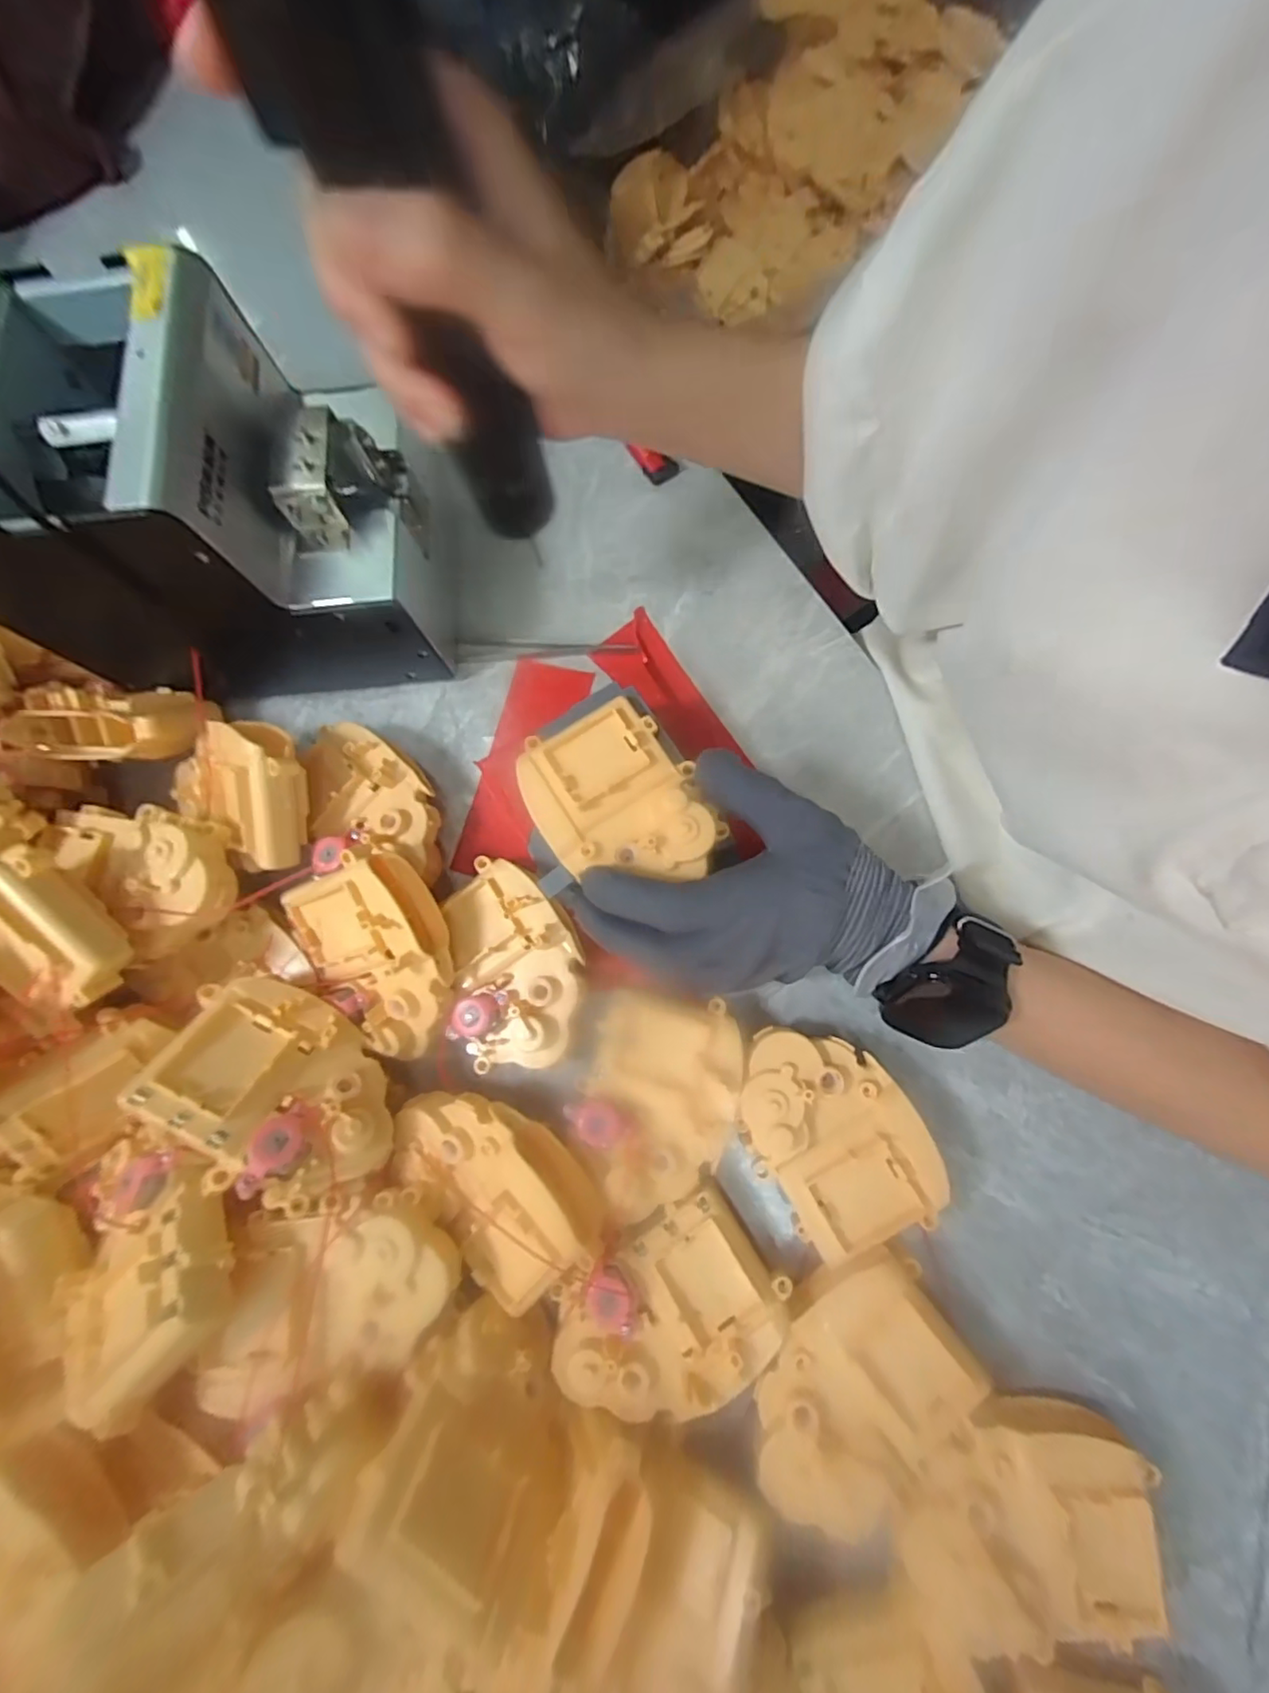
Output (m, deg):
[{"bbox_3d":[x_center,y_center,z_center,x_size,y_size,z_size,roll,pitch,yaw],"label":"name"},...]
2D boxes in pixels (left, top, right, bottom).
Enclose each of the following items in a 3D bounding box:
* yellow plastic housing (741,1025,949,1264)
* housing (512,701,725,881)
[{"bbox_3d":[0.088,0.128,0.274,0.070,0.022,0.098,-37,79,-4],"label":"yellow plastic housing"},{"bbox_3d":[-0.008,-0.022,0.277,0.071,0.018,0.087,-26,76,-9],"label":"housing"}]

